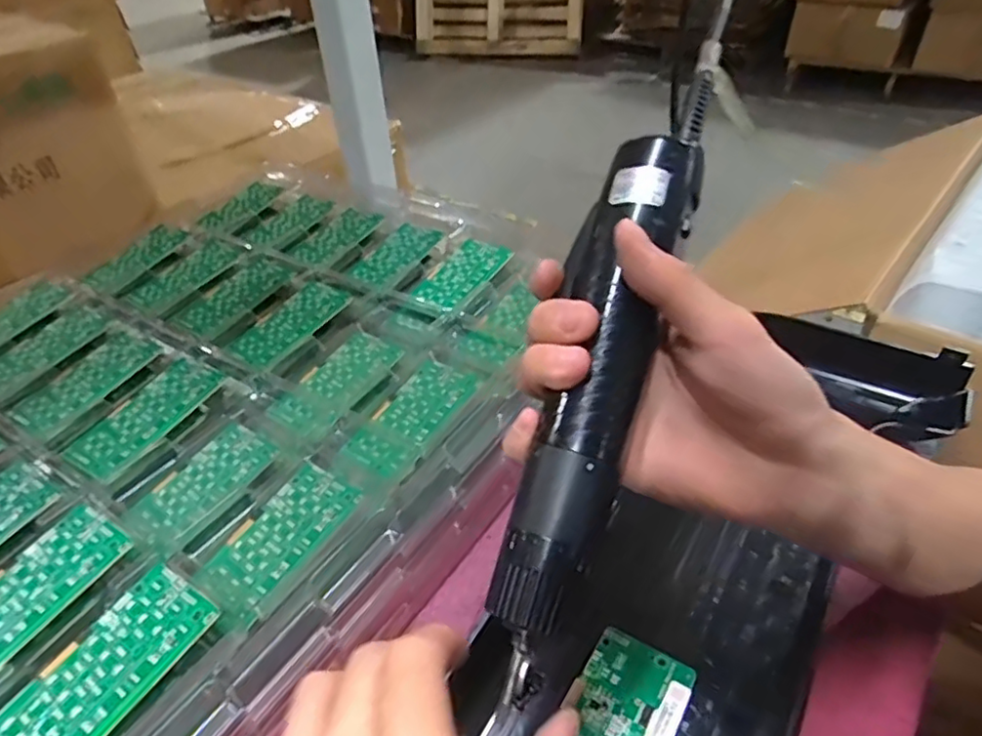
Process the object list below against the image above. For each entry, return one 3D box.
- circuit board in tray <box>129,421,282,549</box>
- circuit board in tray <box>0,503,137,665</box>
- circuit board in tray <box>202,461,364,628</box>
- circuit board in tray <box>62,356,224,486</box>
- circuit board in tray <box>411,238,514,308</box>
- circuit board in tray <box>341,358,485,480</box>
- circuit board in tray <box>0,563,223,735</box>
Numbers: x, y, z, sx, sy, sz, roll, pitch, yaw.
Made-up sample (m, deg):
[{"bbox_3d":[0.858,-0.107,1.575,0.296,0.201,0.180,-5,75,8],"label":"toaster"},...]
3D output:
[{"bbox_3d":[-0.168,0.066,0.370,0.046,0.006,0.080,23,47,29],"label":"circuit board in tray"},{"bbox_3d":[-0.224,0.109,0.301,0.049,0.004,0.094,19,48,25],"label":"circuit board in tray"},{"bbox_3d":[-0.111,0.089,0.337,0.046,0.006,0.084,21,46,27],"label":"circuit board in tray"},{"bbox_3d":[-0.218,0.029,0.401,0.047,0.007,0.095,18,45,24],"label":"circuit board in tray"},{"bbox_3d":[-0.023,-0.078,0.516,0.046,0.005,0.082,23,54,28],"label":"circuit board in tray"},{"bbox_3d":[-0.050,0.029,0.405,0.048,0.008,0.095,22,46,28],"label":"circuit board in tray"},{"bbox_3d":[-0.166,0.131,0.268,0.047,0.004,0.094,21,46,27],"label":"circuit board in tray"}]

